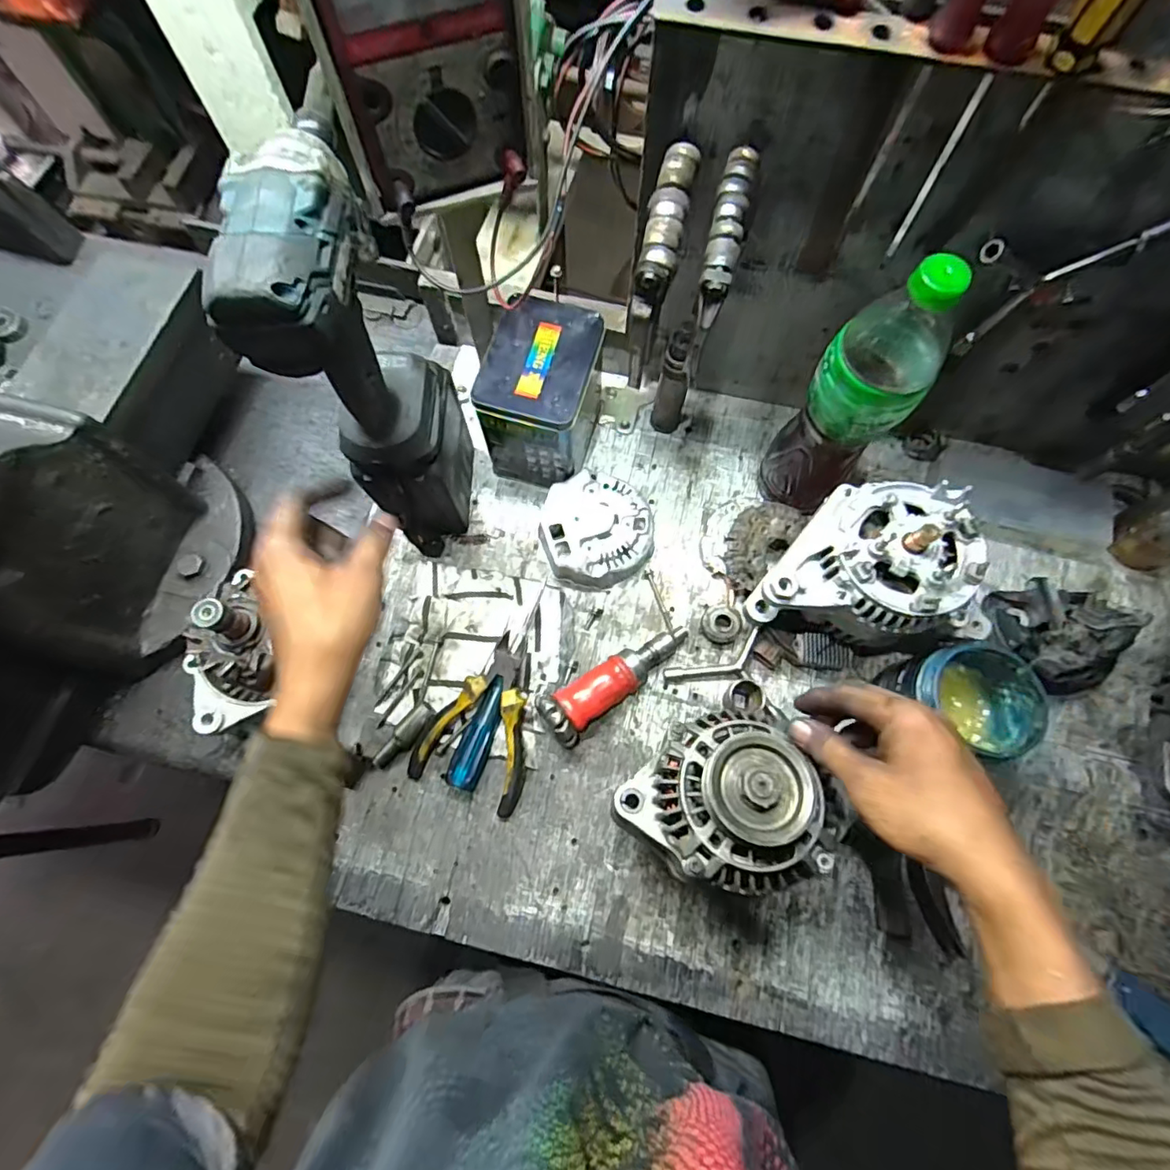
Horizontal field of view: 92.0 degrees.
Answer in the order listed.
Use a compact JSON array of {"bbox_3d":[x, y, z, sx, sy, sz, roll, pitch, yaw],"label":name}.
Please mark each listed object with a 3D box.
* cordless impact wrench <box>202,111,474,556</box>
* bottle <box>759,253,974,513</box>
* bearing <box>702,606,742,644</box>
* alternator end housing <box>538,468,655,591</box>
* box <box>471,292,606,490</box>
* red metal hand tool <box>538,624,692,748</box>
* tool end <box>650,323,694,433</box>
[{"bbox_3d":[-0.153,-0.147,0.438,0.073,0.333,0.143,-4,72,-1],"label":"cordless impact wrench"},{"bbox_3d":[0.210,-0.135,0.461,0.078,0.269,0.091,34,75,10],"label":"bottle"},{"bbox_3d":[0.129,0.038,0.536,0.037,0.020,0.032,15,73,6],"label":"bearing"},{"bbox_3d":[0.013,-0.053,0.560,0.107,0.038,0.111,0,72,1],"label":"alternator end housing"},{"bbox_3d":[-0.038,-0.182,0.556,0.090,0.127,0.129,16,73,6],"label":"box"},{"bbox_3d":[0.029,0.082,0.509,0.149,0.052,0.042,-36,75,-10],"label":"red metal hand tool"},{"bbox_3d":[0.086,-0.195,0.551,0.027,0.129,0.025,24,74,8],"label":"tool end"}]

